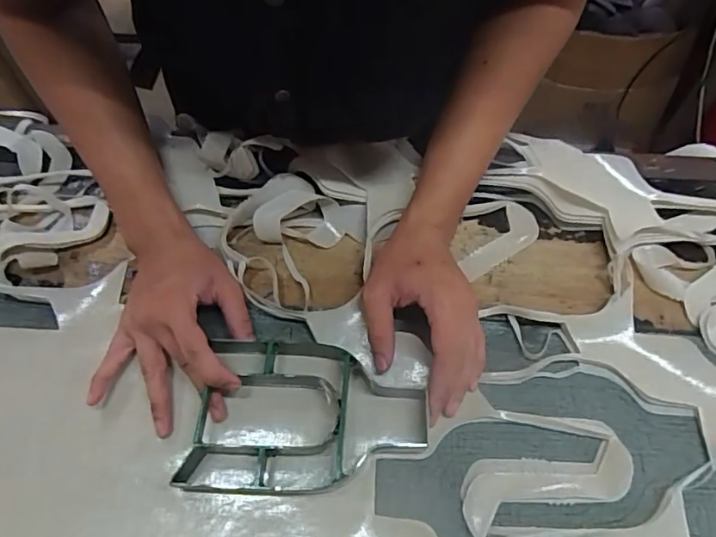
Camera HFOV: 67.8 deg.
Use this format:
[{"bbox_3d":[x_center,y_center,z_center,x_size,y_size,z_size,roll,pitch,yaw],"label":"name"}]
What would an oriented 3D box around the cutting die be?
[{"bbox_3d":[-0.038,0.109,0.415,0.183,0.033,0.121,0,60,0],"label":"cutting die"}]

